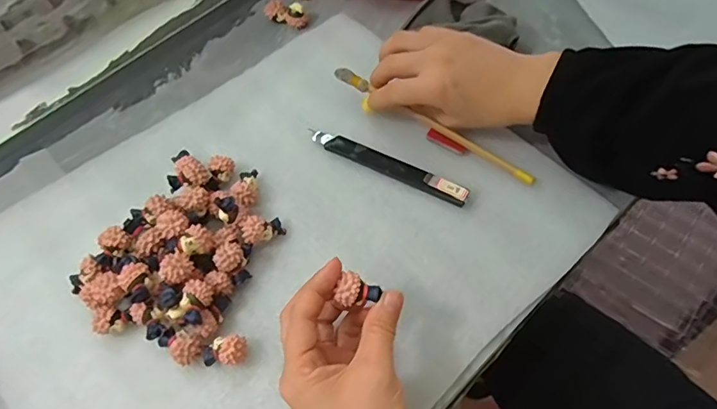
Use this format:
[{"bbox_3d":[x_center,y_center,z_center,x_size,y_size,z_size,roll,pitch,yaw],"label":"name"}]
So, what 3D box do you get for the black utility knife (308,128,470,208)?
[{"bbox_3d":[0.022,-0.032,0.393,0.136,0.012,0.017,24,64,17],"label":"black utility knife"}]

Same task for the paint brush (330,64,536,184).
[{"bbox_3d":[0.058,-0.066,0.398,0.182,0.008,0.009,32,66,13],"label":"paint brush"}]

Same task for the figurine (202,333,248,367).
[{"bbox_3d":[-0.088,0.098,0.327,0.029,0.017,0.019,-4,59,2],"label":"figurine"}]

